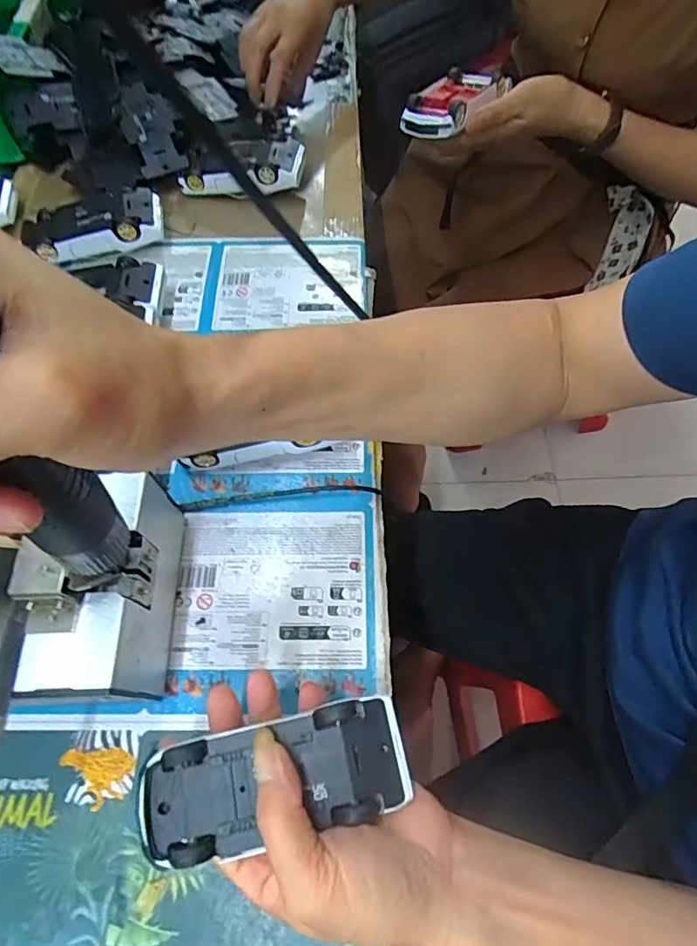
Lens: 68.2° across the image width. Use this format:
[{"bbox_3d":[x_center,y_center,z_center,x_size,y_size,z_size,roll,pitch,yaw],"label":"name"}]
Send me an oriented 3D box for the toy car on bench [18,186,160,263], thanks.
[{"bbox_3d":[-0.240,-0.234,0.488,0.131,0.040,0.060,-9,64,-5],"label":"toy car on bench"}]

